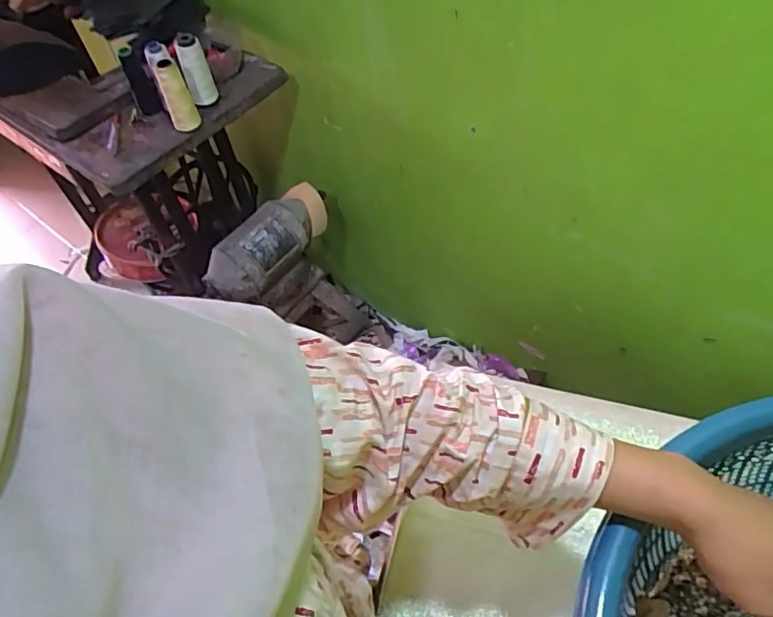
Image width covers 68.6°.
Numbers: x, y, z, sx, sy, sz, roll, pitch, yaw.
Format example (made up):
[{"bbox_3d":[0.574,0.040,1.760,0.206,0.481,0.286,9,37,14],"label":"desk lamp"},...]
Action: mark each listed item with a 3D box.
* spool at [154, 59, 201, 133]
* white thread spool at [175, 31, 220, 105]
[{"bbox_3d":[-0.343,-0.346,0.923,0.045,0.112,0.041,-19,55,-8],"label":"spool"},{"bbox_3d":[-0.320,-0.399,0.953,0.040,0.118,0.040,-3,54,4],"label":"white thread spool"}]

